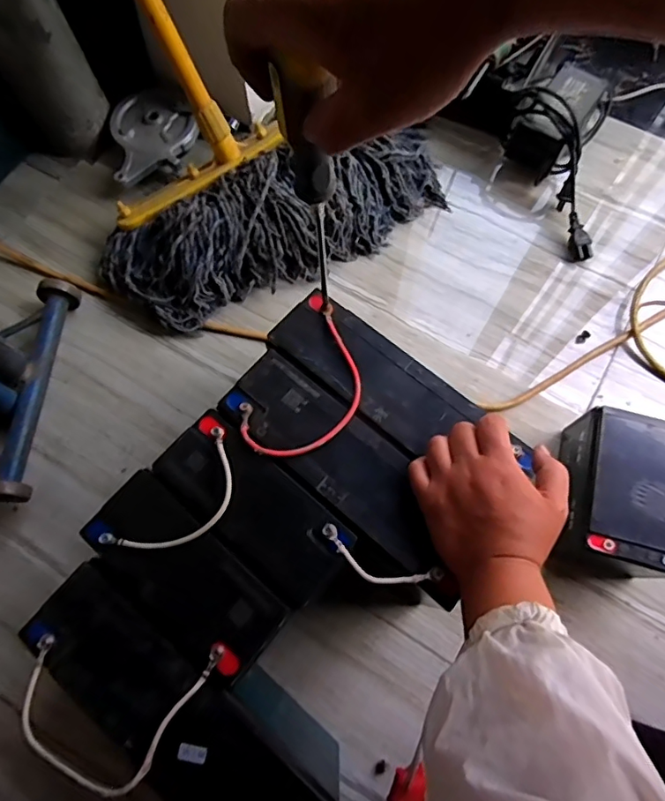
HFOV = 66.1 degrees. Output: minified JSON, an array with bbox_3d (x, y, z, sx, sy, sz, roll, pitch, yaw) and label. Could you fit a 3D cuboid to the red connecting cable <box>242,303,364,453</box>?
[{"bbox_3d":[-0.018,-0.009,0.463,0.084,0.009,0.143,38,76,13],"label":"red connecting cable"}]

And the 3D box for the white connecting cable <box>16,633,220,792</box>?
[{"bbox_3d":[-0.158,0.227,0.371,0.142,0.012,0.093,3,71,2],"label":"white connecting cable"}]

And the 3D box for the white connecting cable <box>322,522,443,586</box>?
[{"bbox_3d":[0.036,0.131,0.411,0.099,0.009,0.029,21,72,8],"label":"white connecting cable"}]

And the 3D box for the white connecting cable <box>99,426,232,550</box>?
[{"bbox_3d":[-0.123,0.085,0.422,0.061,0.011,0.129,41,76,14],"label":"white connecting cable"}]

